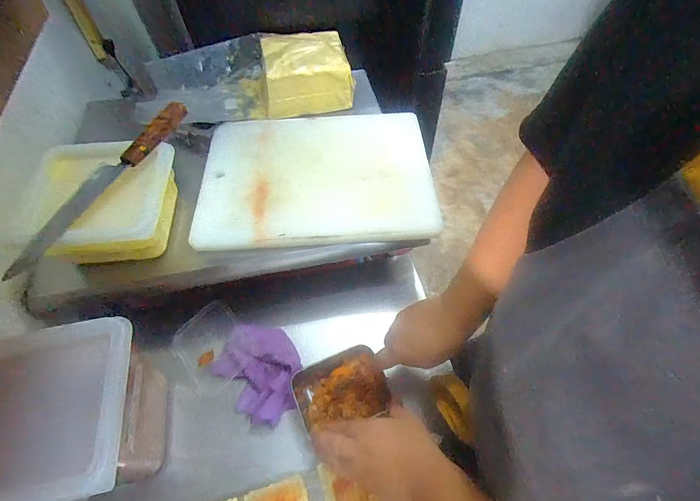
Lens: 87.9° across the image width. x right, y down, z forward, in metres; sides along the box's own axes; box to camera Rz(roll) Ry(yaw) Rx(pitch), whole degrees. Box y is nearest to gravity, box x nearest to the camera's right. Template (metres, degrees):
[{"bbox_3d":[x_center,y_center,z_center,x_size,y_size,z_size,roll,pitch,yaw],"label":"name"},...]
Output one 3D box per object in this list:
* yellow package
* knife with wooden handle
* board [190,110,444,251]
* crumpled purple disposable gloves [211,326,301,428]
[{"bbox_3d":[-0.210,-0.350,0.747,0.411,0.103,0.160,-13,60,-7],"label":"yellow package"},{"bbox_3d":[-0.344,-0.099,0.511,0.026,0.030,0.324,21,61,15],"label":"knife with wooden handle"},{"bbox_3d":[-0.061,-0.144,0.645,0.396,0.026,0.296,-4,61,-2],"label":"board"},{"bbox_3d":[-0.141,0.183,0.567,0.119,0.022,0.151,-34,62,-17],"label":"crumpled purple disposable gloves"}]

